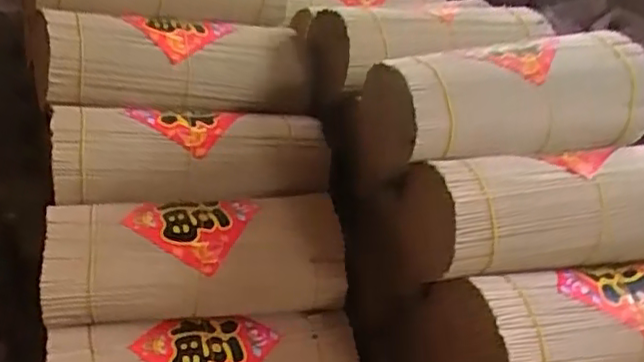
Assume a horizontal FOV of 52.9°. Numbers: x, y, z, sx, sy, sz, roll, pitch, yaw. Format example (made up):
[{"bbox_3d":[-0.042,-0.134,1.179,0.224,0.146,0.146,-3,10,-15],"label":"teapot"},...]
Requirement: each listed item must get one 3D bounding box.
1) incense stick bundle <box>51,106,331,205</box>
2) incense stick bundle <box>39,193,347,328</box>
[{"bbox_3d":[-0.148,-0.025,0.755,0.316,0.101,0.092,-1,23,-13],"label":"incense stick bundle"},{"bbox_3d":[-0.135,0.085,0.705,0.313,0.102,0.103,-3,24,-17],"label":"incense stick bundle"}]

